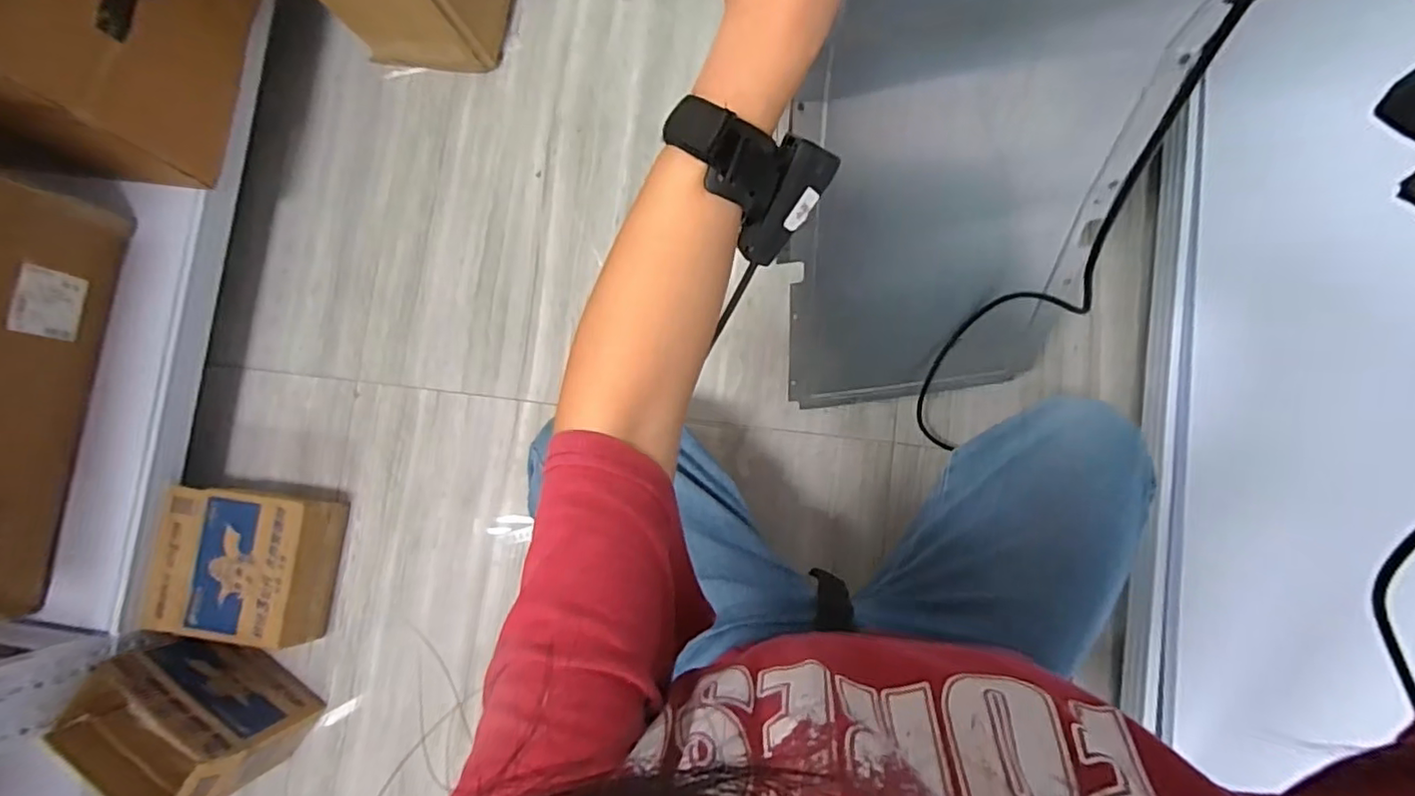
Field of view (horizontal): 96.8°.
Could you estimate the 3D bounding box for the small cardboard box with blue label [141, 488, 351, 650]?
[{"bbox_3d":[-0.641,0.232,0.889,0.199,0.111,0.203,7,84,6],"label":"small cardboard box with blue label"}]

